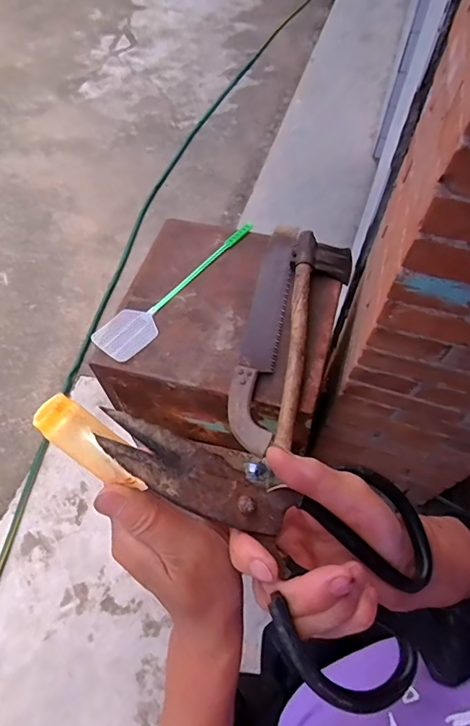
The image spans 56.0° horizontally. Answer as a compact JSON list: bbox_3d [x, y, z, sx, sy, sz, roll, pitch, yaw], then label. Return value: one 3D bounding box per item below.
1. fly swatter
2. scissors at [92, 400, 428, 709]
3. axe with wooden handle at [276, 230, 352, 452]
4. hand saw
[{"bbox_3d":[-0.107,-0.171,0.951,0.104,0.014,0.447,39,67,19],"label":"fly swatter"},{"bbox_3d":[0.026,0.078,0.231,0.197,0.021,0.110,41,66,-3],"label":"scissors"},{"bbox_3d":[0.147,-0.056,0.854,0.120,0.051,0.496,10,61,5],"label":"axe with wooden handle"},{"bbox_3d":[0.062,-0.083,0.879,0.085,0.043,0.549,9,61,5],"label":"hand saw"}]

